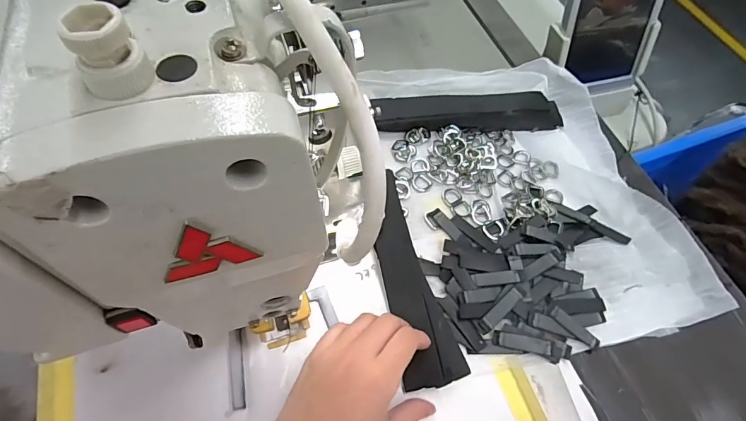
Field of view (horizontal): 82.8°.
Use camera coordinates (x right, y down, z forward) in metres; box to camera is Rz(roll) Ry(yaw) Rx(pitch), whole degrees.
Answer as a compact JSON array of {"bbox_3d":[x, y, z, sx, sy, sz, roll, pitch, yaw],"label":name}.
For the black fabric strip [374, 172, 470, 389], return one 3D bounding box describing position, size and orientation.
[{"bbox_3d":[0.030,0.054,0.373,0.047,0.011,0.189,-11,63,-10],"label":"black fabric strip"}]

